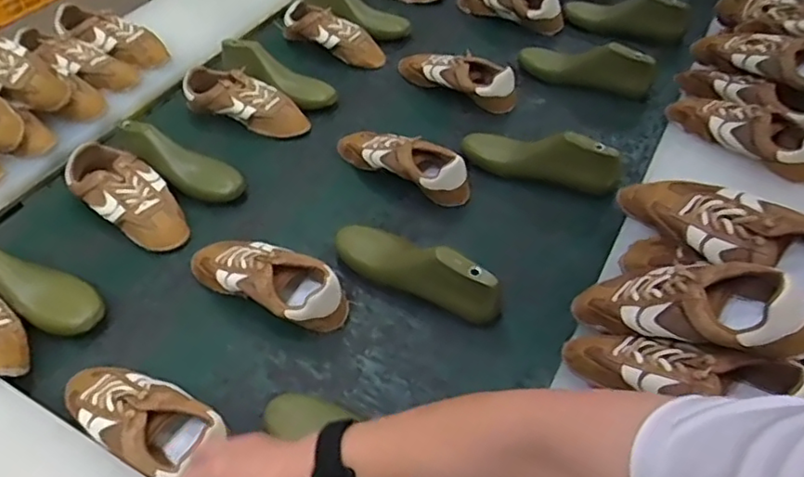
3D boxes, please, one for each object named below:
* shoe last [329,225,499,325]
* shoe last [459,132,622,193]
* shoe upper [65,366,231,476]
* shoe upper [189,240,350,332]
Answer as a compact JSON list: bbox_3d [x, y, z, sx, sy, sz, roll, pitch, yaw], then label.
[{"bbox_3d":[0.016,0.036,0.807,0.251,0.088,0.074,30,57,24],"label":"shoe last"},{"bbox_3d":[0.216,-0.131,0.956,0.248,0.089,0.073,23,54,20],"label":"shoe last"},{"bbox_3d":[-0.292,0.193,0.666,0.220,0.057,0.089,17,49,20],"label":"shoe upper"},{"bbox_3d":[-0.182,0.054,0.808,0.233,0.080,0.086,21,51,17],"label":"shoe upper"}]

